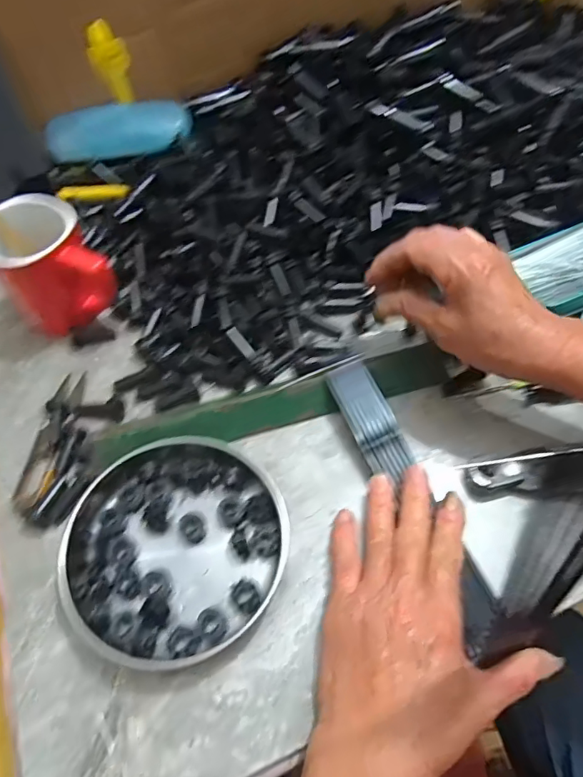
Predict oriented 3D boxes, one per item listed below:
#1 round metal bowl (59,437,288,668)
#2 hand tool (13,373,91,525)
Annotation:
[{"bbox_3d":[-0.074,0.100,0.337,0.138,0.030,0.138,-1,58,2],"label":"round metal bowl"},{"bbox_3d":[-0.175,0.042,0.382,0.046,0.015,0.117,-6,58,-1],"label":"hand tool"}]

